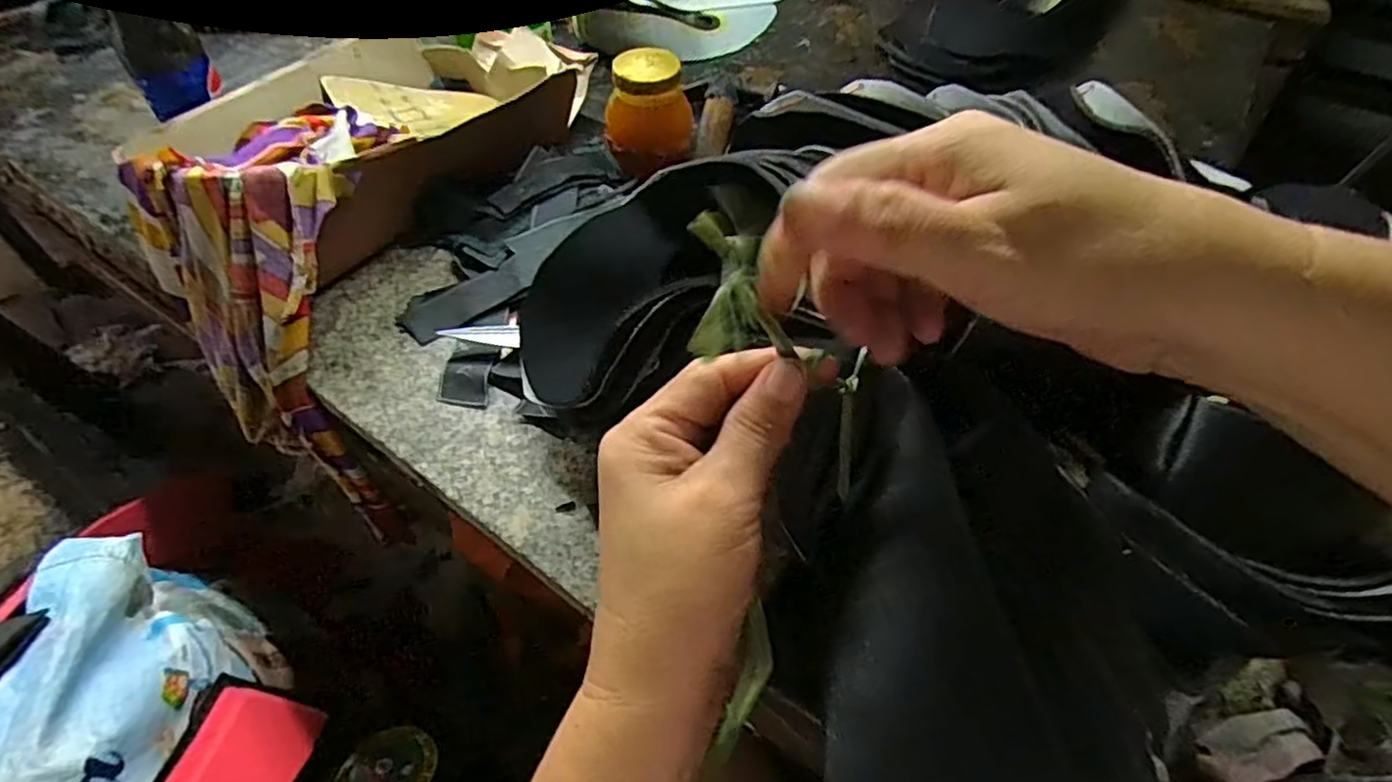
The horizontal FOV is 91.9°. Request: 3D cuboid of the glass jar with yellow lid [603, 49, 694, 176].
[{"bbox_3d":[-0.041,-0.231,0.564,0.070,0.077,0.067,-32,58,-23],"label":"glass jar with yellow lid"}]

